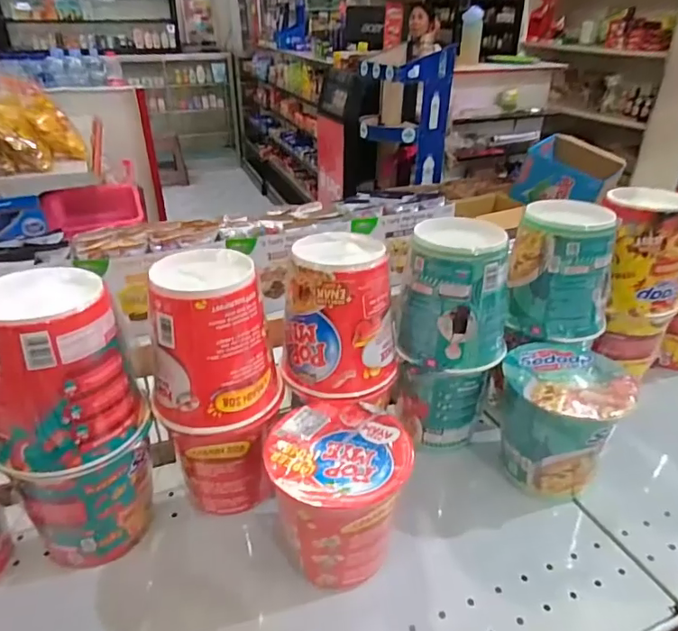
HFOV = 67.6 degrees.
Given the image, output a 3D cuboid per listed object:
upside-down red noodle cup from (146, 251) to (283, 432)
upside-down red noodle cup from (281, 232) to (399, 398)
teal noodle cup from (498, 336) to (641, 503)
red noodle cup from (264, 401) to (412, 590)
[{"bbox_3d":[-0.098,0.019,0.383,0.089,0.108,0.084,2,36,-1],"label":"upside-down red noodle cup"},{"bbox_3d":[0.003,-0.004,0.419,0.091,0.106,0.091,0,32,0],"label":"upside-down red noodle cup"},{"bbox_3d":[0.199,0.091,0.468,0.101,0.105,0.109,0,32,0],"label":"teal noodle cup"},{"bbox_3d":[-0.002,0.138,0.390,0.100,0.107,0.097,0,32,0],"label":"red noodle cup"}]

